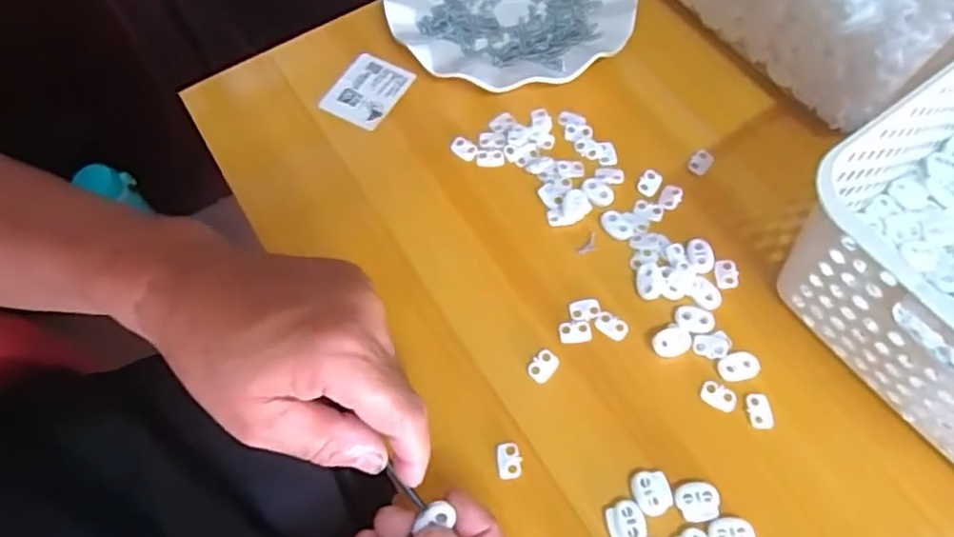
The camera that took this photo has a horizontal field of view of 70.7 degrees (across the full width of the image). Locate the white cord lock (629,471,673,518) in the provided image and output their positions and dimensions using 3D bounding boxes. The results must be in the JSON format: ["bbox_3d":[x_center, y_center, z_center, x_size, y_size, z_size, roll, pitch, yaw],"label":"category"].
[{"bbox_3d":[0.093,0.118,0.355,0.020,0.004,0.023,-10,64,-3],"label":"white cord lock"}]

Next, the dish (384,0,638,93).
[{"bbox_3d":[0.026,-0.206,0.512,0.179,0.023,0.174,-1,64,2],"label":"dish"}]

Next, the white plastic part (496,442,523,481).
[{"bbox_3d":[0.018,0.105,0.369,0.014,0.004,0.019,-10,64,-3],"label":"white plastic part"}]

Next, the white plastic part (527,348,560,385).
[{"bbox_3d":[0.039,0.057,0.391,0.015,0.004,0.020,31,69,16],"label":"white plastic part"}]

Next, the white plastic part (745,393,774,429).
[{"bbox_3d":[0.157,0.079,0.373,0.013,0.004,0.020,-8,64,-2],"label":"white plastic part"}]

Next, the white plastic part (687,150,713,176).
[{"bbox_3d":[0.150,-0.072,0.451,0.013,0.004,0.019,32,69,17],"label":"white plastic part"}]

